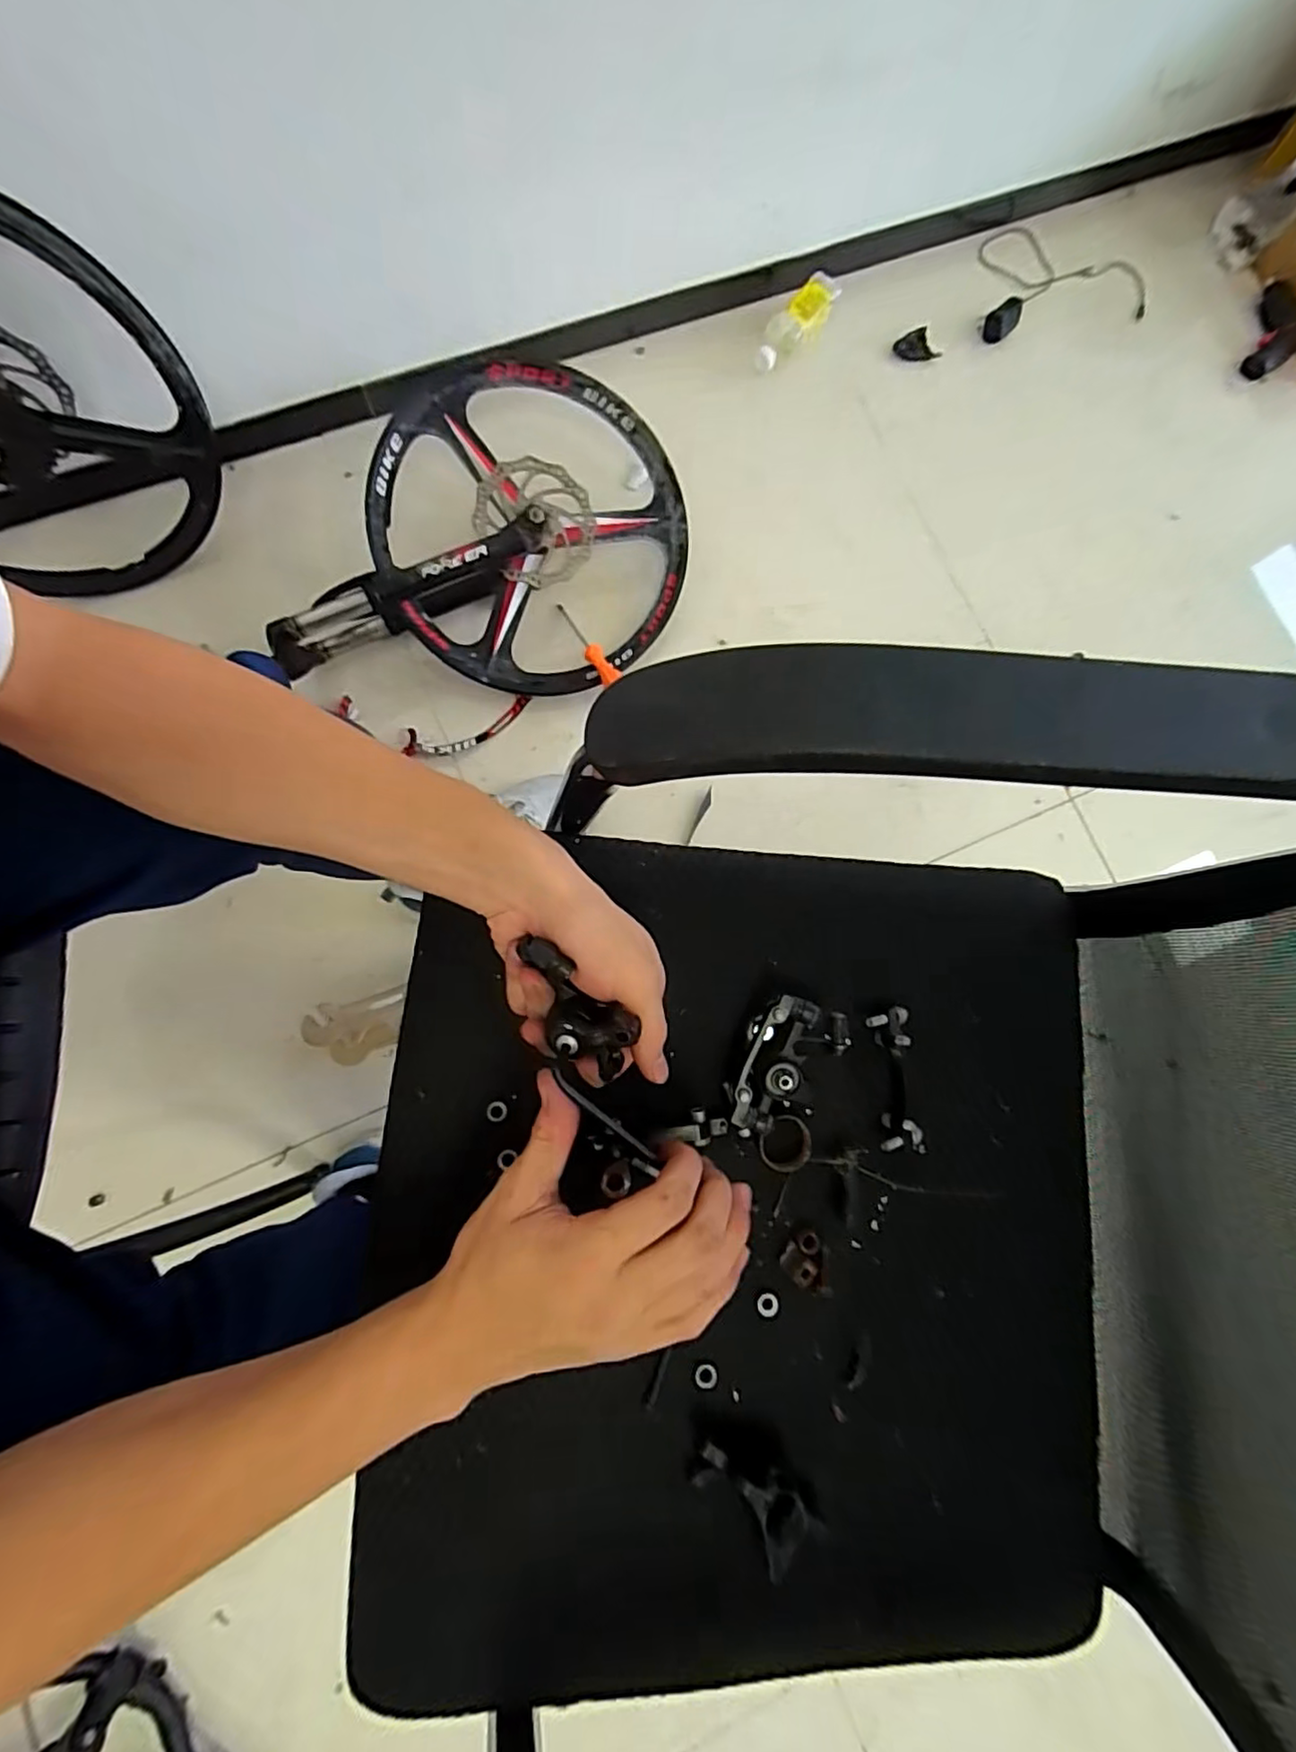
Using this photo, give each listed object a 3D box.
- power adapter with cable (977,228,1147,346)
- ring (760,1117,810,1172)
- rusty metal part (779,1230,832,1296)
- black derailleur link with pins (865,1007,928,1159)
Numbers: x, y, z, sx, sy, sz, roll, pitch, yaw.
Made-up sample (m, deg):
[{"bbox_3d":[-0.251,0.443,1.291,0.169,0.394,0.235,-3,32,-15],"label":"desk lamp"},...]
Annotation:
[{"bbox_3d":[0.690,-1.020,1.079,0.341,0.044,0.196,-17,82,-7],"label":"power adapter with cable"},{"bbox_3d":[0.083,0.162,0.386,0.033,0.012,0.033,0,80,-1],"label":"ring"},{"bbox_3d":[0.098,0.232,0.379,0.027,0.008,0.034,-41,85,-9],"label":"rusty metal part"},{"bbox_3d":[0.153,0.128,0.395,0.032,0.023,0.089,-6,81,-5],"label":"black derailleur link with pins"}]

